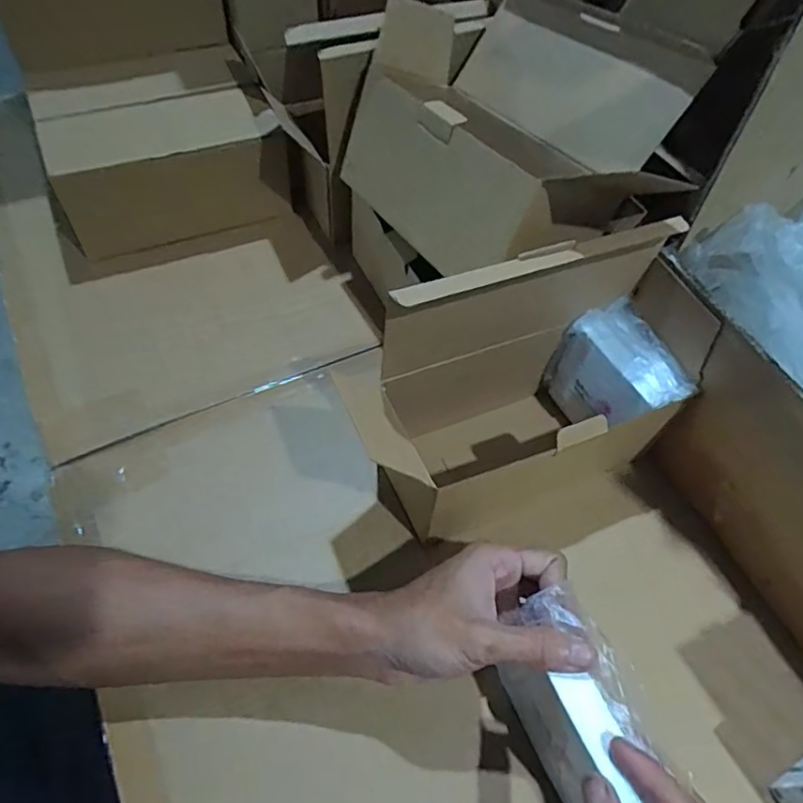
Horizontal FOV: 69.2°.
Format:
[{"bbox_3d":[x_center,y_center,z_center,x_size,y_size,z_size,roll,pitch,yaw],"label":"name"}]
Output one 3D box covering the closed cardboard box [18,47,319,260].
[{"bbox_3d":[-0.235,-0.264,0.608,0.228,0.098,0.171,-17,58,-14],"label":"closed cardboard box"}]

